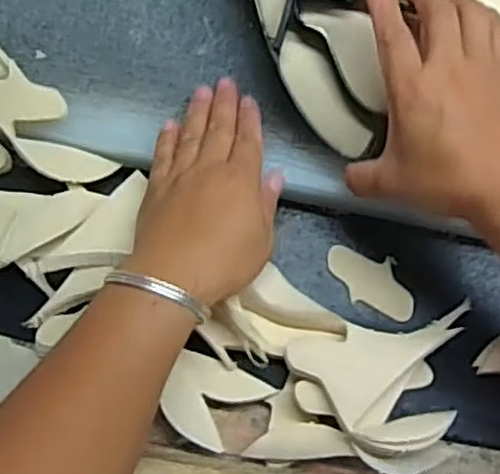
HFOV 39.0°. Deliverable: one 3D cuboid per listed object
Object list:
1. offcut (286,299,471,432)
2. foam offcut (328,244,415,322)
[{"bbox_3d":[0.087,0.064,0.464,0.118,0.021,0.062,-38,75,-12],"label":"offcut"},{"bbox_3d":[0.087,0.031,0.511,0.067,0.004,0.040,20,72,7],"label":"foam offcut"}]

